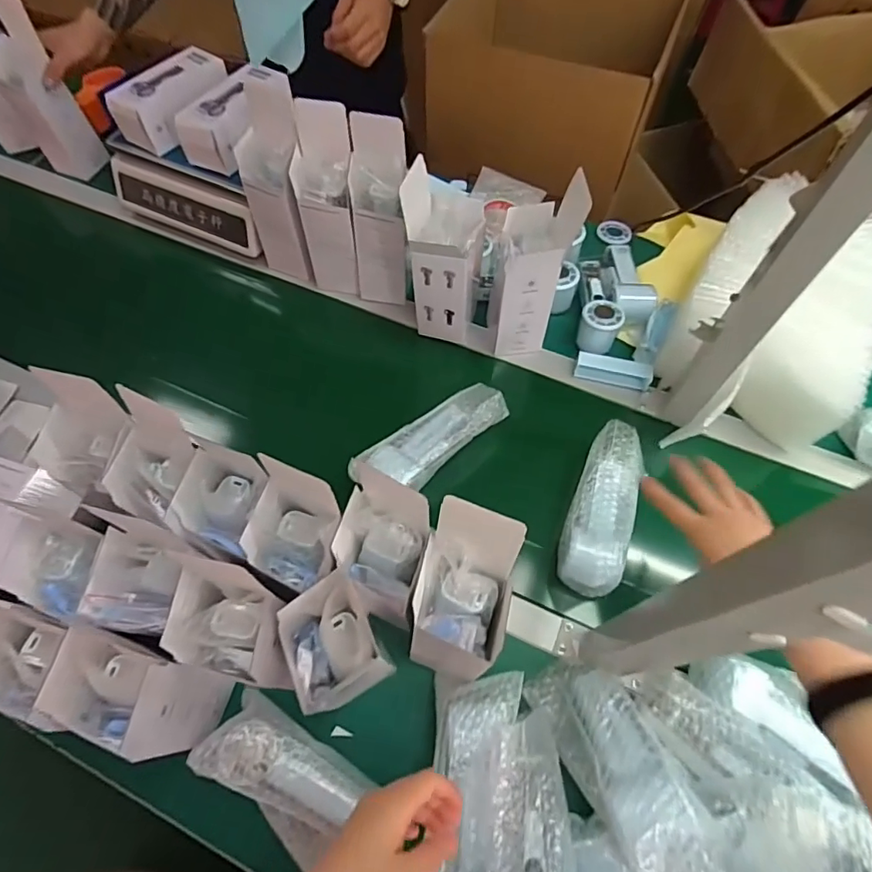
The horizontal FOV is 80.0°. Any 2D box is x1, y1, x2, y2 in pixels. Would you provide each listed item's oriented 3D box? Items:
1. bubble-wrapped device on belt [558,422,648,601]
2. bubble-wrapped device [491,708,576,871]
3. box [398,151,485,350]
[{"bbox_3d":[0.199,0.081,0.611,0.071,0.059,0.204,20,65,10],"label":"bubble-wrapped device on belt"},{"bbox_3d":[0.084,0.352,0.438,0.070,0.035,0.197,-1,63,0],"label":"bubble-wrapped device"},{"bbox_3d":[0.012,-0.230,0.689,0.086,0.222,0.081,14,64,7],"label":"box"}]

